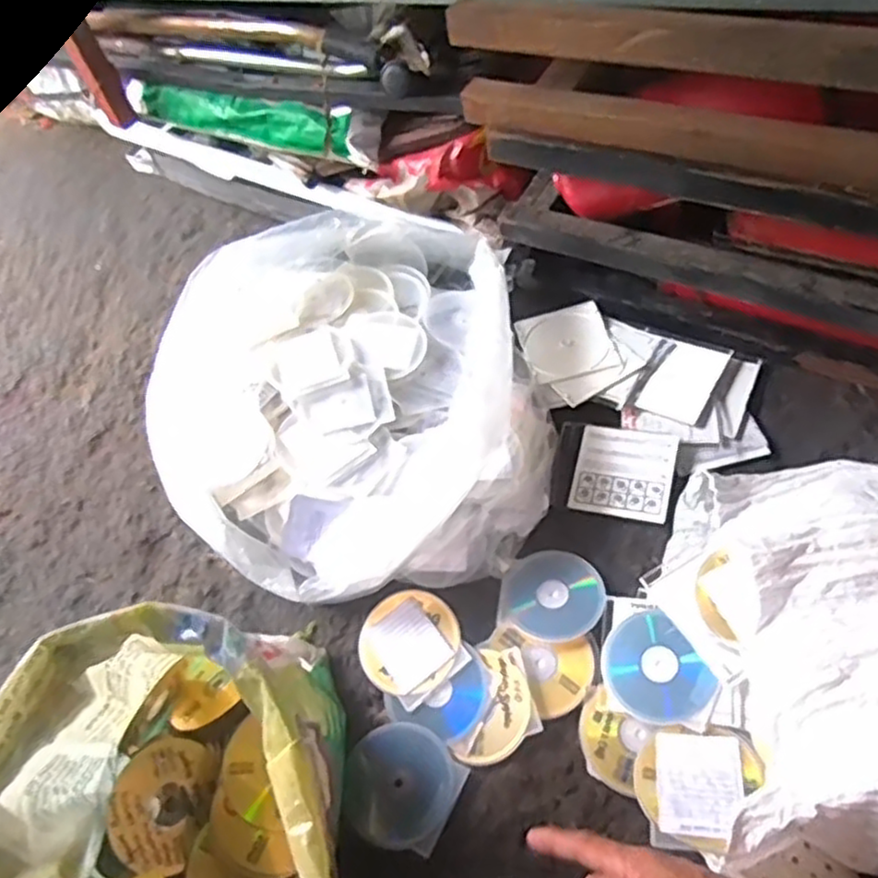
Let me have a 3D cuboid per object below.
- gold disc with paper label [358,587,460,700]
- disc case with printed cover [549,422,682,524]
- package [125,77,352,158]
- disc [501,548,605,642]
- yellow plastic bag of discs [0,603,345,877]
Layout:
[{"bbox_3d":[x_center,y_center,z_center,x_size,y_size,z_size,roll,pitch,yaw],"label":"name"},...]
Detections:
[{"bbox_3d":[-0.036,0.239,0.841,0.117,0.012,0.118,-5,64,11],"label":"gold disc with paper label"},{"bbox_3d":[0.228,0.040,0.927,0.147,0.011,0.126,6,63,20],"label":"disc case with printed cover"},{"bbox_3d":[-0.330,-0.524,1.144,0.451,0.070,0.035,21,60,20],"label":"package"},{"bbox_3d":[0.136,0.184,0.849,0.119,0.008,0.116,-5,52,6],"label":"disc"},{"bbox_3d":[-0.232,0.322,0.636,0.274,0.280,0.315,-13,53,-5],"label":"yellow plastic bag of discs"}]

